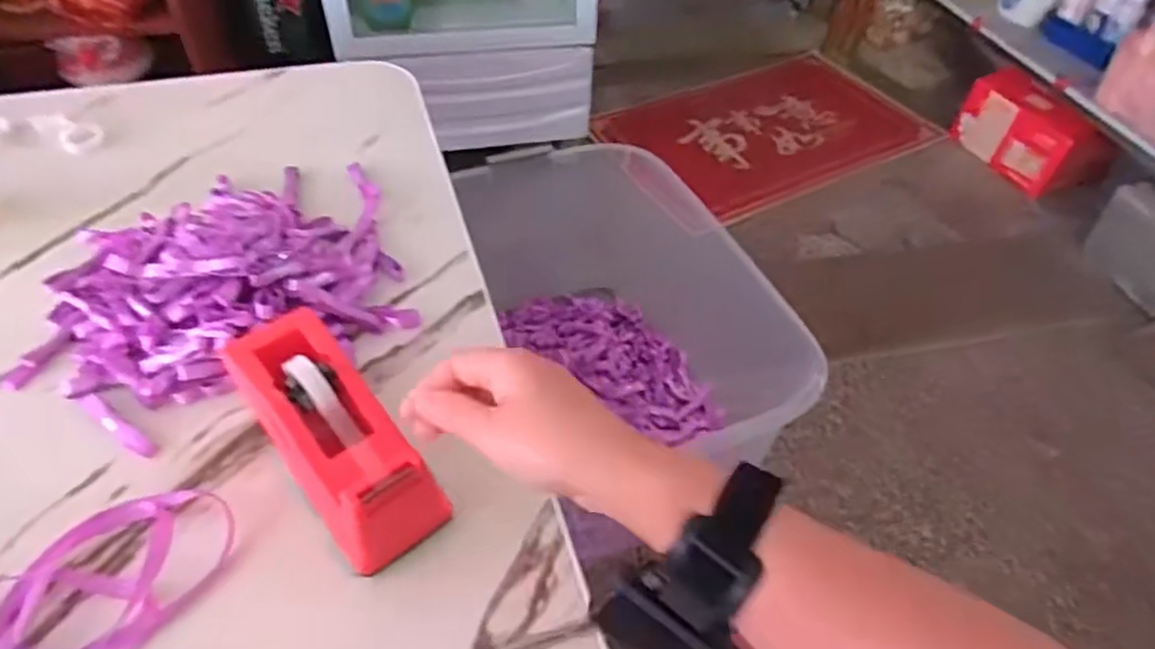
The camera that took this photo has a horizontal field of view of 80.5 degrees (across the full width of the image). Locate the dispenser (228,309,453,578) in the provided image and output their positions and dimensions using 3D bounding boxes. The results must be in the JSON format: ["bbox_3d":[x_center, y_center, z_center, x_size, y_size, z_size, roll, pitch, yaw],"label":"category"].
[{"bbox_3d":[-0.139,0.066,0.398,0.062,0.071,0.157,-31,56,-28],"label":"dispenser"}]

